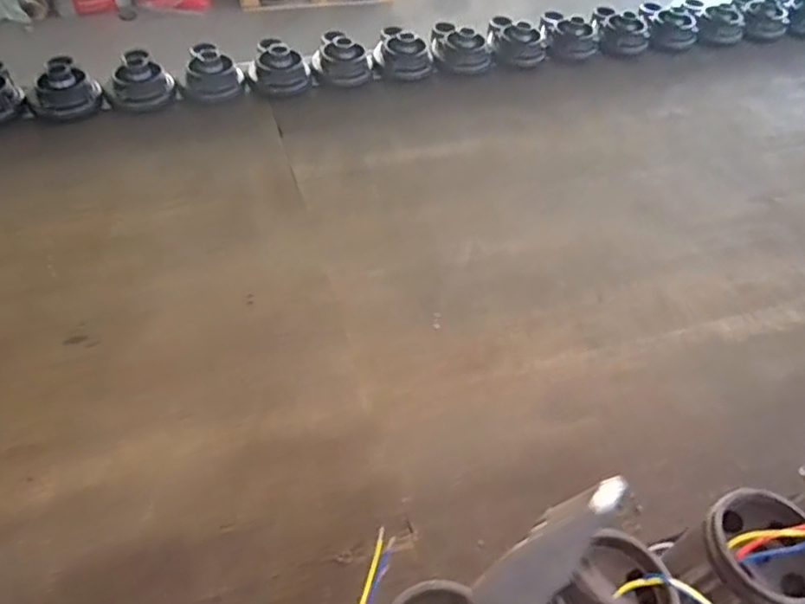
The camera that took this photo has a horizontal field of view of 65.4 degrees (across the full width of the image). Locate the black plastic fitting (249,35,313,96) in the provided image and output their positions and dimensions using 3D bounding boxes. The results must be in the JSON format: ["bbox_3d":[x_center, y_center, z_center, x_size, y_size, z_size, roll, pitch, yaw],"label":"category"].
[{"bbox_3d":[-0.237,-0.458,1.208,0.122,0.071,0.100,-5,50,-9],"label":"black plastic fitting"}]

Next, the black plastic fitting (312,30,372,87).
[{"bbox_3d":[-0.121,-0.489,1.258,0.120,0.069,0.142,-1,49,-6],"label":"black plastic fitting"}]

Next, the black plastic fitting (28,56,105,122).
[{"bbox_3d":[-0.609,-0.385,1.122,0.115,0.076,0.108,-21,54,-21],"label":"black plastic fitting"}]

